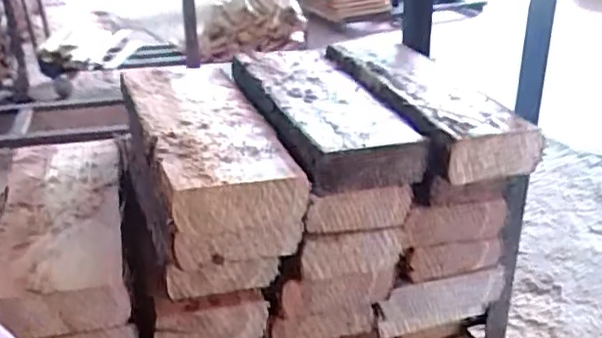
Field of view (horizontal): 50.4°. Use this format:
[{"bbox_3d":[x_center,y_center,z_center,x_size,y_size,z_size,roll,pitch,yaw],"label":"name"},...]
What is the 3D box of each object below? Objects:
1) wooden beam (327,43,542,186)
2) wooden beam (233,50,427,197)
[{"bbox_3d":[0.210,-0.115,1.122,0.174,0.101,0.527,-11,30,-16],"label":"wooden beam"},{"bbox_3d":[0.030,-0.103,1.087,0.185,0.086,0.517,-10,29,-14],"label":"wooden beam"}]

